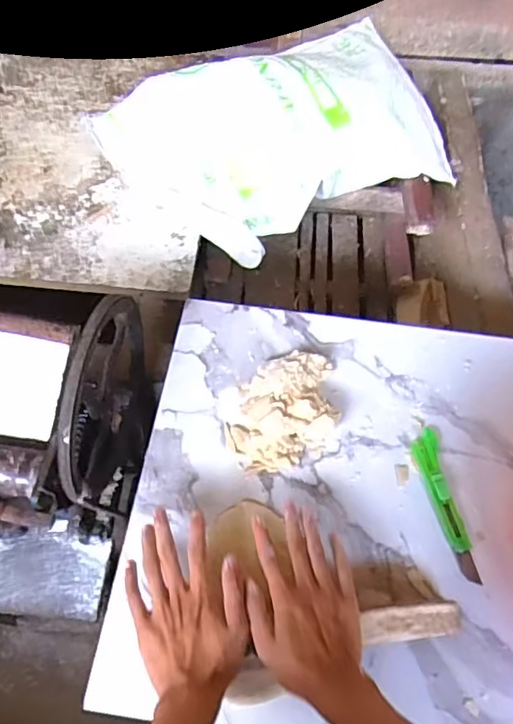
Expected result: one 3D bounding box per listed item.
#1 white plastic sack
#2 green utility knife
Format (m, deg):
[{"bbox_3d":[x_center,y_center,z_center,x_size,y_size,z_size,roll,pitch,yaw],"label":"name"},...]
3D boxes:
[{"bbox_3d":[0.067,-0.475,1.133,0.666,0.181,0.426,-27,66,-18],"label":"white plastic sack"},{"bbox_3d":[0.217,0.158,0.633,0.033,0.012,0.178,-7,61,-8],"label":"green utility knife"}]

